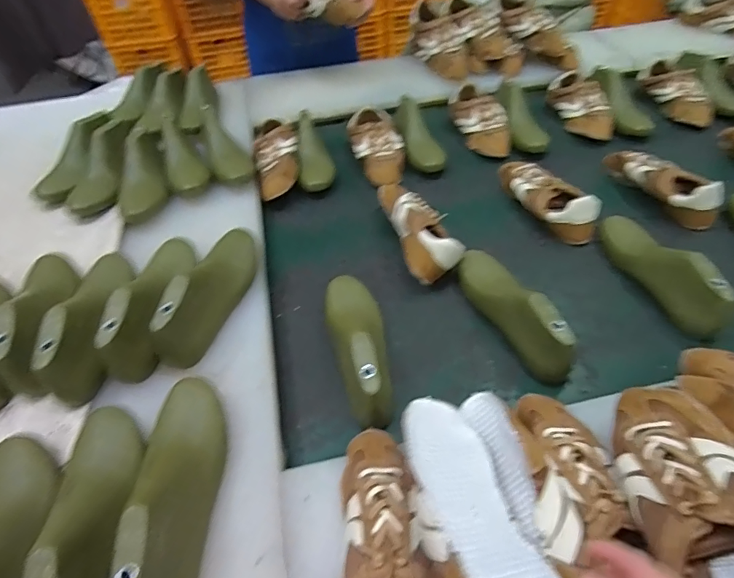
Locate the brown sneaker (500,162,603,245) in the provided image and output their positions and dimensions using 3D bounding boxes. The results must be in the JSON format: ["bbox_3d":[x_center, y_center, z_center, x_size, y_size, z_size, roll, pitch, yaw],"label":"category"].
[{"bbox_3d":[0.317,-0.172,0.811,0.079,0.069,0.236,-21,51,-14],"label":"brown sneaker"}]

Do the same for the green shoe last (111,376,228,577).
[{"bbox_3d":[-0.183,0.187,0.437,0.071,0.090,0.249,-9,49,-4],"label":"green shoe last"}]

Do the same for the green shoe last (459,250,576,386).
[{"bbox_3d":[0.207,0.022,0.624,0.069,0.094,0.236,-18,50,-12],"label":"green shoe last"}]

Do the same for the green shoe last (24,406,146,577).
[{"bbox_3d":[-0.258,0.218,0.417,0.078,0.091,0.239,-14,50,-8],"label":"green shoe last"}]

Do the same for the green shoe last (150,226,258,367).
[{"bbox_3d":[-0.219,-0.006,0.620,0.075,0.091,0.236,5,50,8],"label":"green shoe last"}]

